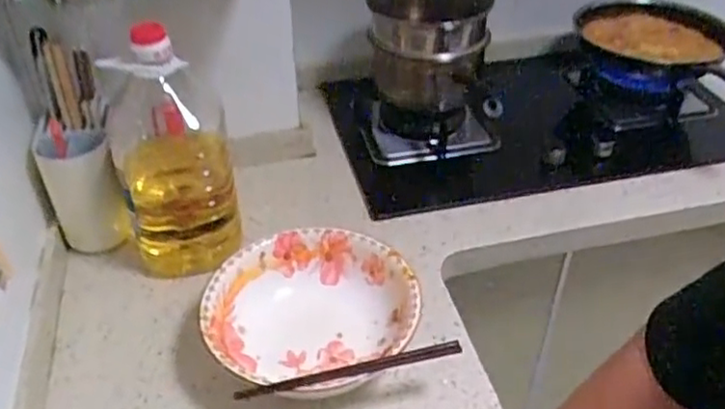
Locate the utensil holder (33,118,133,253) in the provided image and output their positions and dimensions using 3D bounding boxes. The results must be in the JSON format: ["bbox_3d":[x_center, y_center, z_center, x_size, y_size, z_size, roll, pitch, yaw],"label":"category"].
[{"bbox_3d":[-0.385,-0.013,0.919,0.085,0.195,0.106,-26,46,-28],"label":"utensil holder"}]

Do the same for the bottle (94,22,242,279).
[{"bbox_3d":[-0.263,-0.084,0.904,0.151,0.324,0.163,-12,41,-13],"label":"bottle"}]

